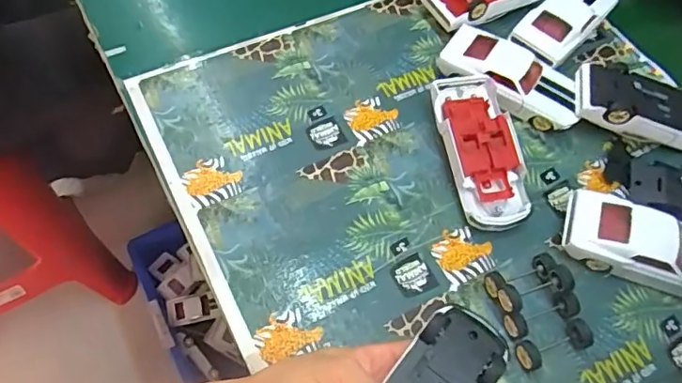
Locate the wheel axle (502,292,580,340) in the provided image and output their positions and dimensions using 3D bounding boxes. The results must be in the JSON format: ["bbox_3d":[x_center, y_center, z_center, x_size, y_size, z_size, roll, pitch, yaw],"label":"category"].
[{"bbox_3d":[0.141,0.086,0.381,0.055,0.014,0.017,-16,63,-14],"label":"wheel axle"}]

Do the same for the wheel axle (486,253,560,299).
[{"bbox_3d":[0.130,0.062,0.394,0.050,0.023,0.019,-14,62,-13],"label":"wheel axle"}]

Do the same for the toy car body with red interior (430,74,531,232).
[{"bbox_3d":[0.113,-0.032,0.441,0.056,0.030,0.129,-6,61,-9],"label":"toy car body with red interior"}]

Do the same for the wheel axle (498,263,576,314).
[{"bbox_3d":[0.135,0.071,0.383,0.054,0.022,0.019,-14,62,-13],"label":"wheel axle"}]

